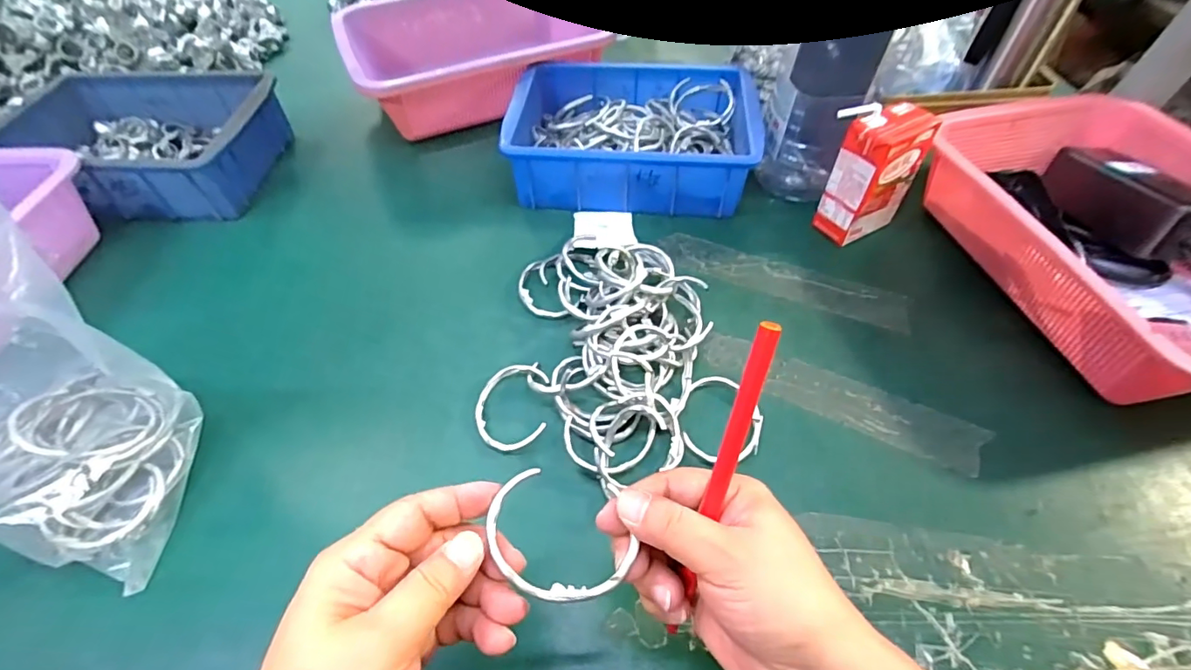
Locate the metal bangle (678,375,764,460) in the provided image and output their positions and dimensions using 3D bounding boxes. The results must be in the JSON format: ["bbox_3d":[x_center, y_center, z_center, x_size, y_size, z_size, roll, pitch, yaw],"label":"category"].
[{"bbox_3d":[0.090,0.060,0.371,0.059,0.008,0.065,-11,54,-8],"label":"metal bangle"}]

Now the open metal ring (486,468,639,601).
[{"bbox_3d":[-0.015,0.090,0.230,0.066,0.008,0.053,8,57,6],"label":"open metal ring"}]

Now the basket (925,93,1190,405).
[{"bbox_3d":[0.432,-0.082,0.410,0.212,0.091,0.297,-6,53,-5],"label":"basket"}]

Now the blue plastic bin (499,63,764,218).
[{"bbox_3d":[0.039,-0.212,0.534,0.242,0.063,0.172,5,53,3],"label":"blue plastic bin"}]

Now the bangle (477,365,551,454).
[{"bbox_3d":[-0.061,0.054,0.377,0.052,0.012,0.065,-6,56,6],"label":"bangle"}]

